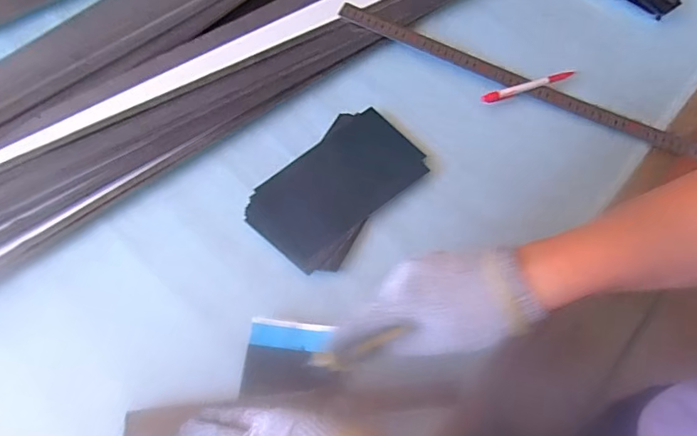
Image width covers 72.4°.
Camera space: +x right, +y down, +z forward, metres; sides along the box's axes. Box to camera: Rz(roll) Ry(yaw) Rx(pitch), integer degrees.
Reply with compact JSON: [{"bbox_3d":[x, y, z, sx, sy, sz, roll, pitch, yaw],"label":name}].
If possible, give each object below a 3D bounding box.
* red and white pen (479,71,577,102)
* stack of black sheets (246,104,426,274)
[{"bbox_3d":[0.225,-0.164,0.591,0.131,0.015,0.013,-20,68,-11],"label":"red and white pen"},{"bbox_3d":[-0.009,-0.037,0.524,0.117,0.013,0.198,39,70,13],"label":"stack of black sheets"}]

